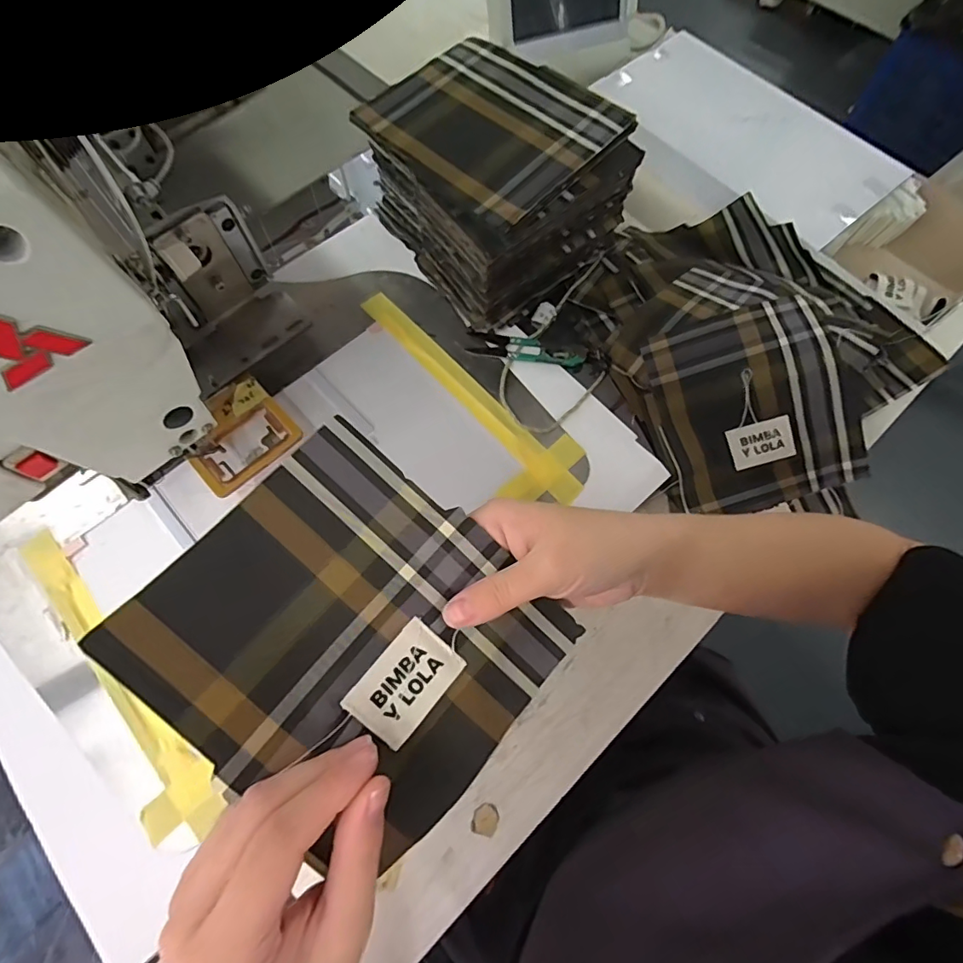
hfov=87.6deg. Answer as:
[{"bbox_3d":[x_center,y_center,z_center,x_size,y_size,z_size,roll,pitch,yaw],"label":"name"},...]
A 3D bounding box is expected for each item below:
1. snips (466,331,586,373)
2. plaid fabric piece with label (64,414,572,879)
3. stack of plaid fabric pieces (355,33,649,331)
[{"bbox_3d":[0.040,-0.116,0.446,0.103,0.005,0.023,12,71,5],"label":"snips"},{"bbox_3d":[-0.053,0.070,0.227,0.163,0.015,0.139,43,72,-4],"label":"plaid fabric piece with label"},{"bbox_3d":[0.011,-0.256,0.439,0.160,0.118,0.178,-36,74,-11],"label":"stack of plaid fabric pieces"}]

